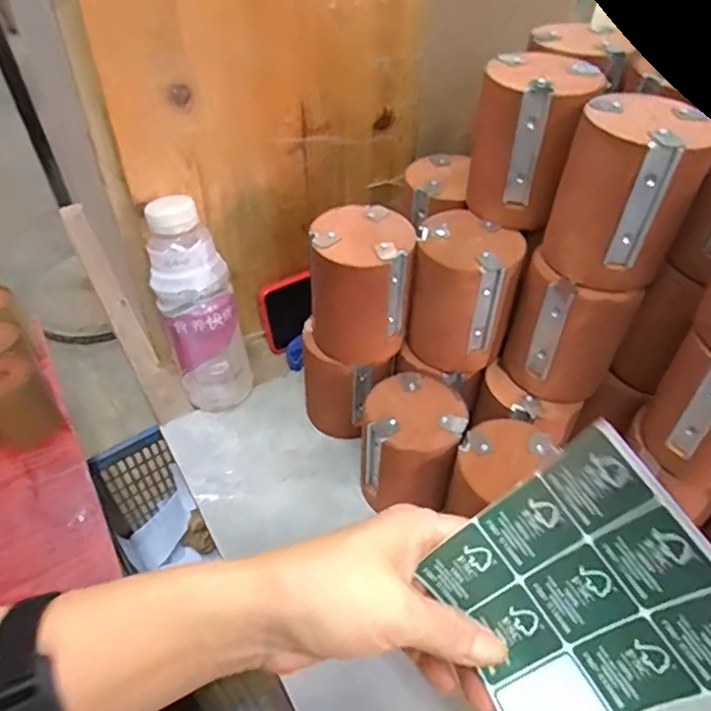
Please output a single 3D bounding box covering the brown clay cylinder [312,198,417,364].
[{"bbox_3d":[0.003,-0.054,0.474,0.076,0.103,0.075,-5,47,-4],"label":"brown clay cylinder"}]

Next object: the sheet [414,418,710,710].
[{"bbox_3d":[0.092,0.105,0.251,0.025,0.128,0.102,-16,62,-44],"label":"sheet"}]

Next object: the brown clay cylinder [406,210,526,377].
[{"bbox_3d":[0.084,-0.049,0.469,0.075,0.101,0.080,11,47,11],"label":"brown clay cylinder"}]

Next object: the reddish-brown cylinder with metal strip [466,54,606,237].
[{"bbox_3d":[0.125,-0.156,0.434,0.076,0.098,0.075,22,50,20],"label":"reddish-brown cylinder with metal strip"}]

